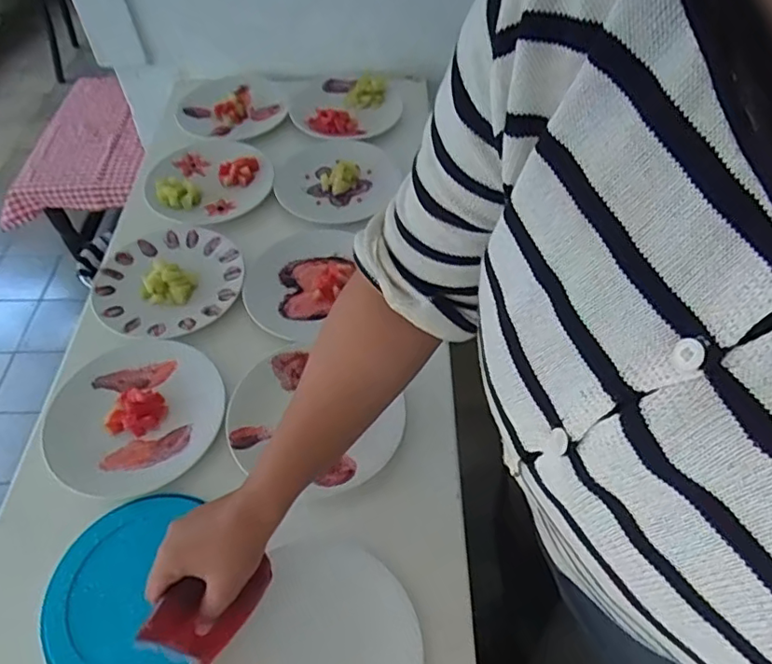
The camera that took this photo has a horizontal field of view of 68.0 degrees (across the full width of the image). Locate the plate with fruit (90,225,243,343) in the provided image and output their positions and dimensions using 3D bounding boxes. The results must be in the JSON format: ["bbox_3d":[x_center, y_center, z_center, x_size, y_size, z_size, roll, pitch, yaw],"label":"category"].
[{"bbox_3d":[-0.303,-0.076,0.800,0.197,0.040,0.200,0,52,0],"label":"plate with fruit"}]

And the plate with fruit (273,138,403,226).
[{"bbox_3d":[-0.085,-0.256,0.935,0.180,0.036,0.202,15,54,12],"label":"plate with fruit"}]

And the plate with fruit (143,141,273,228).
[{"bbox_3d":[-0.289,-0.245,0.936,0.196,0.031,0.186,0,52,0],"label":"plate with fruit"}]

